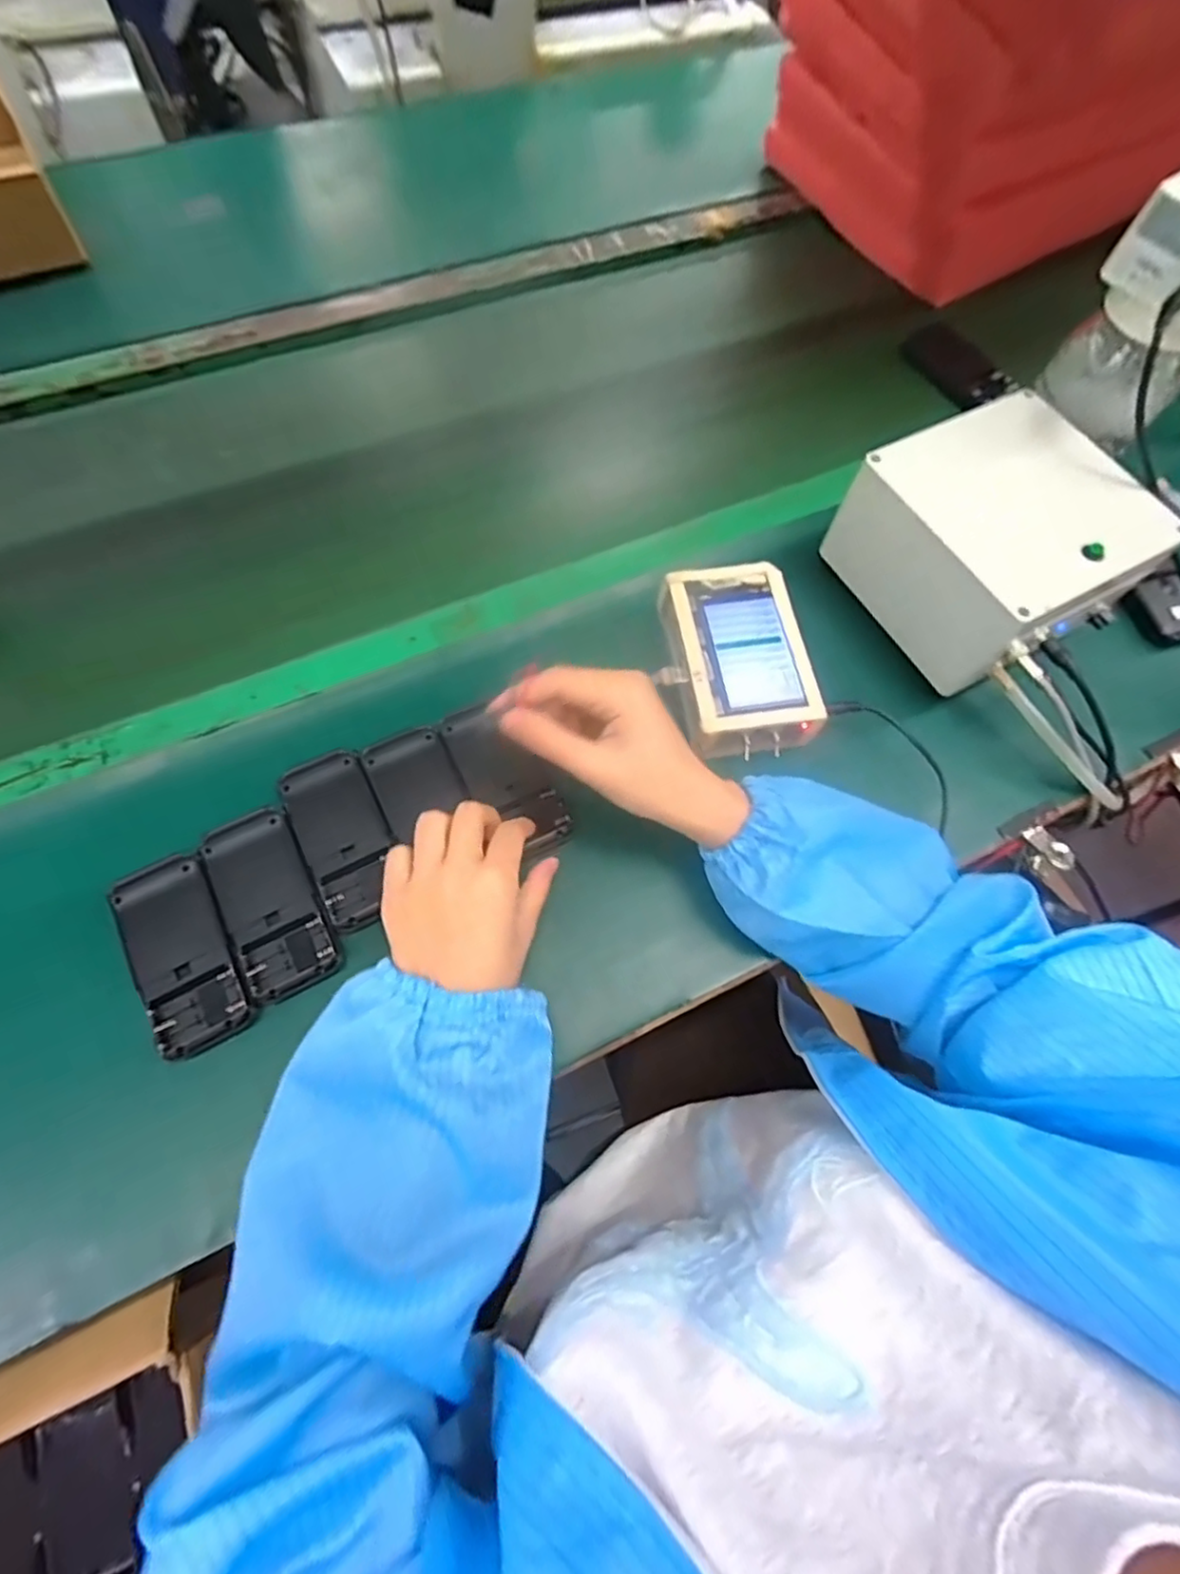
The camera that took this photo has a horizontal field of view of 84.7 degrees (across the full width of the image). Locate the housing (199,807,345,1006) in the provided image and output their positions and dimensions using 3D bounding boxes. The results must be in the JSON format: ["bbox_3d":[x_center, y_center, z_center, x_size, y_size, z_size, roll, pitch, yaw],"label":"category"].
[{"bbox_3d":[-0.203,0.072,0.411,0.055,0.010,0.120,-26,72,-13],"label":"housing"}]

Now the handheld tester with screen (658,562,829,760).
[{"bbox_3d":[0.107,-0.092,0.476,0.091,0.036,0.143,-8,68,-6],"label":"handheld tester with screen"}]

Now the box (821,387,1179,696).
[{"bbox_3d":[0.293,-0.177,0.484,0.151,0.109,0.160,-29,72,-14],"label":"box"}]

